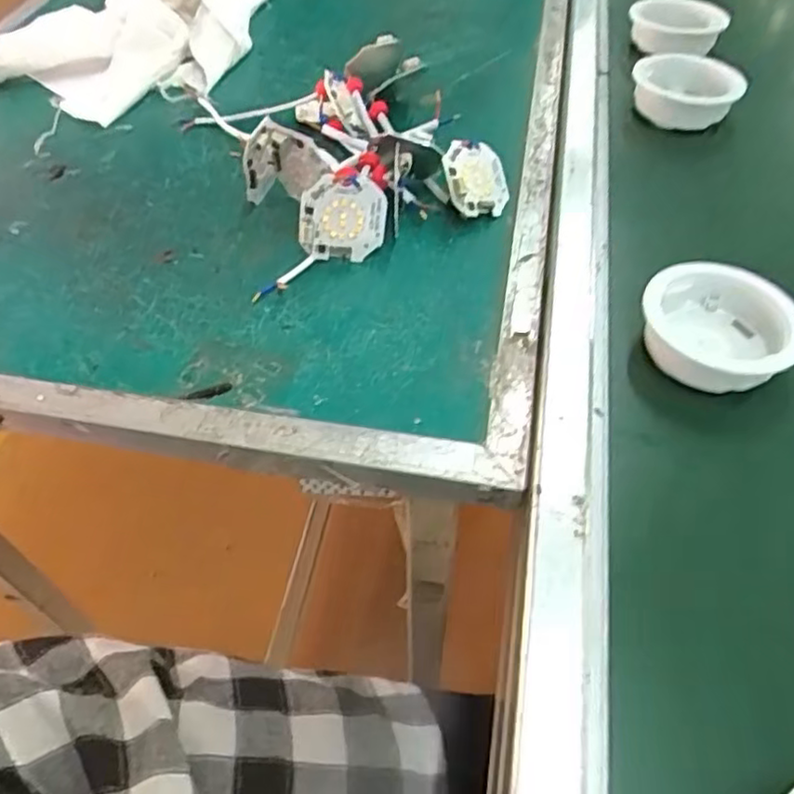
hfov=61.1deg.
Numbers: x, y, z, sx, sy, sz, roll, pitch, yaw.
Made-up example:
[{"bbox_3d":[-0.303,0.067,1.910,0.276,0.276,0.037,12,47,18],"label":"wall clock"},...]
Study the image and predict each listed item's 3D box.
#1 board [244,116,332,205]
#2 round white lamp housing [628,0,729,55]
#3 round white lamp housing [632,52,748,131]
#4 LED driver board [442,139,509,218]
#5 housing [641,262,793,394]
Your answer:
[{"bbox_3d":[-0.066,-0.141,0.414,0.050,0.049,0.022,0,51,2],"label":"board"},{"bbox_3d":[0.227,-0.306,0.550,0.063,0.028,0.062,-1,51,1],"label":"round white lamp housing"},{"bbox_3d":[0.208,-0.223,0.488,0.065,0.024,0.073,-17,52,-11],"label":"round white lamp housing"},{"bbox_3d":[0.050,-0.136,0.419,0.050,0.009,0.046,-9,85,-39],"label":"LED driver board"},{"bbox_3d":[0.159,-0.035,0.332,0.071,0.026,0.073,7,52,7],"label":"housing"}]

